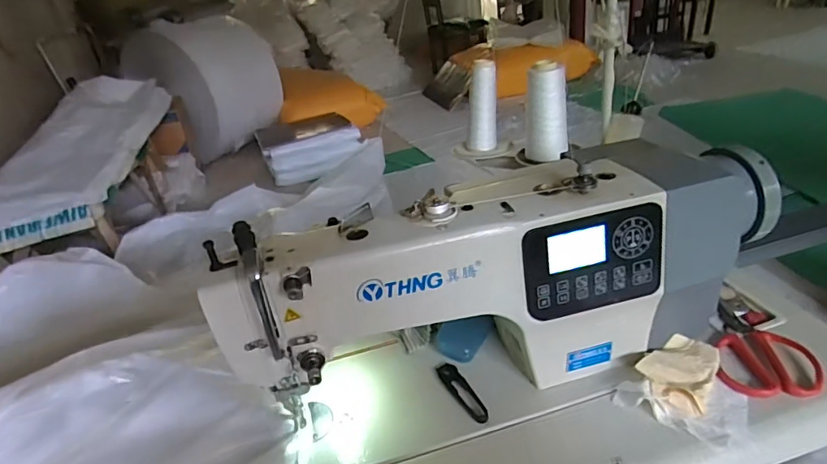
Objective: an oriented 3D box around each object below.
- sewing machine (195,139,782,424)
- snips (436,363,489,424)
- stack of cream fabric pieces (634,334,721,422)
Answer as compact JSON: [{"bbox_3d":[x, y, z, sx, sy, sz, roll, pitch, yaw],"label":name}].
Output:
[{"bbox_3d":[0.082,0.066,0.565,0.547,0.240,0.128,-13,31,-9],"label":"sewing machine"},{"bbox_3d":[0.055,0.183,0.596,0.024,0.009,0.102,-18,32,-17],"label":"snips"},{"bbox_3d":[0.295,0.161,0.572,0.070,0.026,0.115,15,37,34],"label":"stack of cream fabric pieces"}]

